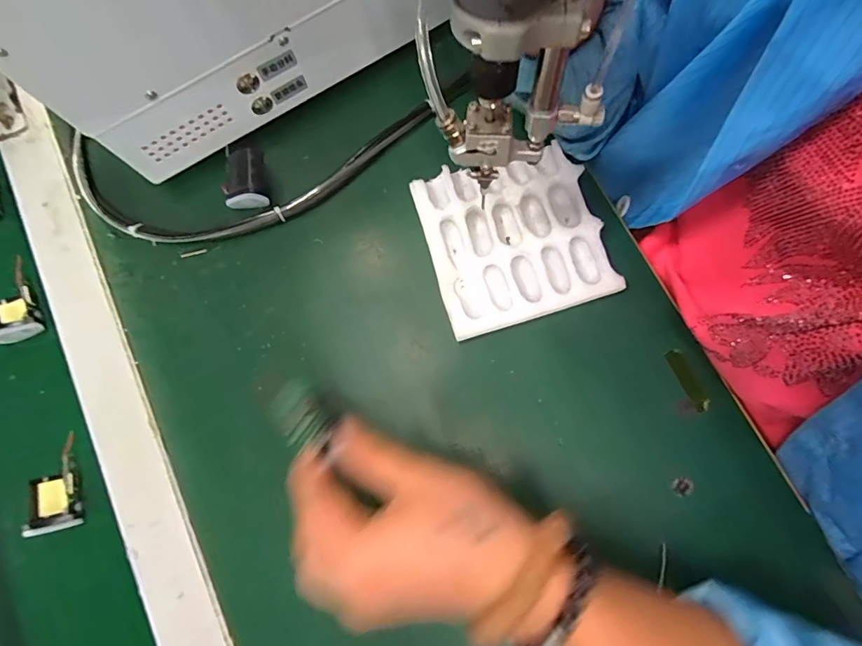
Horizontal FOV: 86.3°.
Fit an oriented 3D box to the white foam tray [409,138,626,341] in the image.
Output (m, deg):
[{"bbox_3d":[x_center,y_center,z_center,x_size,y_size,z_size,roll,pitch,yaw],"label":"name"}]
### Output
[{"bbox_3d":[0.062,-0.066,0.357,0.125,0.027,0.129,-15,76,-3],"label":"white foam tray"}]

